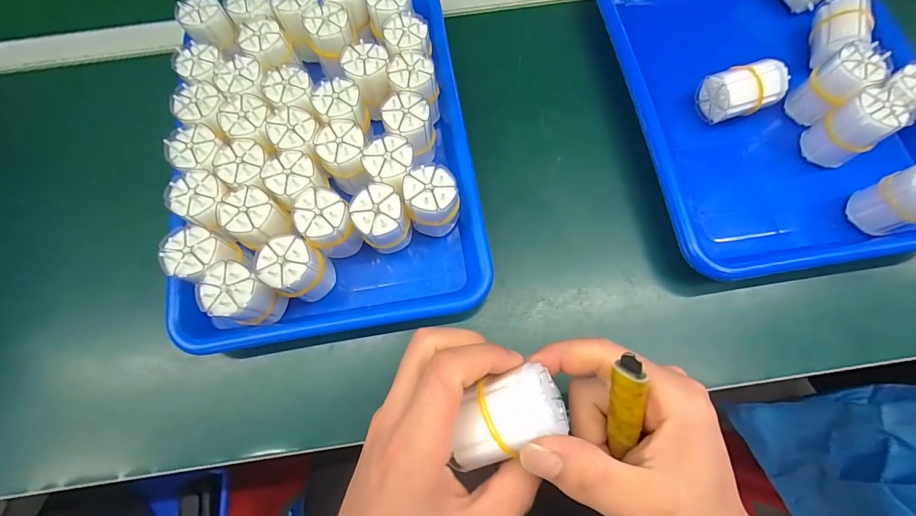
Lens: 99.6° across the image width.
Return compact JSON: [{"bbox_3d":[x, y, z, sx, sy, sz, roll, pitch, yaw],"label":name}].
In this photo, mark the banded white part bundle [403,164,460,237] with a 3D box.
[{"bbox_3d":[-0.020,-0.042,0.305,0.040,0.061,0.034,-11,73,-4],"label":"banded white part bundle"}]

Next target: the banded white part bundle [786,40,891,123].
[{"bbox_3d":[0.310,-0.142,0.323,0.031,0.057,0.037,-30,75,-9],"label":"banded white part bundle"}]

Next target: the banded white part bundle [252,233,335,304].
[{"bbox_3d":[-0.120,0.009,0.293,0.040,0.062,0.039,0,73,0],"label":"banded white part bundle"}]

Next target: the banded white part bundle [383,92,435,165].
[{"bbox_3d":[-0.041,-0.103,0.323,0.038,0.054,0.037,0,73,0],"label":"banded white part bundle"}]

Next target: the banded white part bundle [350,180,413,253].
[{"bbox_3d":[-0.057,-0.027,0.302,0.037,0.063,0.038,0,73,0],"label":"banded white part bundle"}]

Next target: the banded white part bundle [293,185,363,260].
[{"bbox_3d":[-0.098,-0.024,0.302,0.038,0.061,0.044,-30,75,-9],"label":"banded white part bundle"}]

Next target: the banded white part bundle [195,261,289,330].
[{"bbox_3d":[-0.157,0.031,0.288,0.038,0.063,0.040,0,73,0],"label":"banded white part bundle"}]

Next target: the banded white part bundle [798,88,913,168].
[{"bbox_3d":[0.314,-0.103,0.311,0.033,0.057,0.040,-30,75,-9],"label":"banded white part bundle"}]

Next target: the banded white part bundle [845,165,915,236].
[{"bbox_3d":[0.336,-0.044,0.290,0.034,0.060,0.038,-15,73,-5],"label":"banded white part bundle"}]

